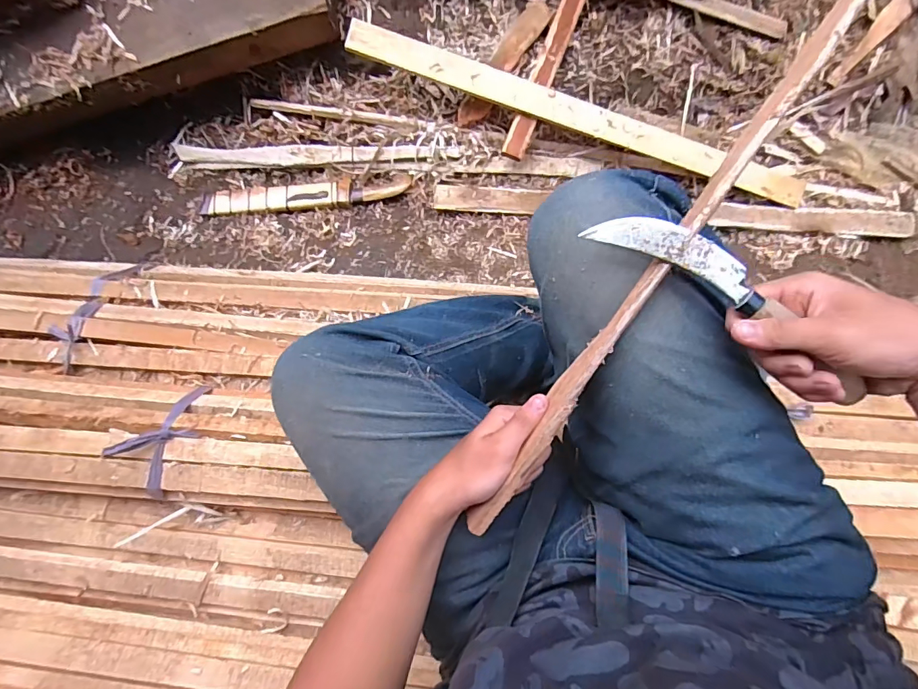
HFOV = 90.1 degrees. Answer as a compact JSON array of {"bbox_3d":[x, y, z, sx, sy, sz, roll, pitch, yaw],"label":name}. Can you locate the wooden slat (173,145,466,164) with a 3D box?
[{"bbox_3d":[-0.333,-0.433,1.035,0.661,0.031,0.043,1,93,8],"label":"wooden slat"}]

